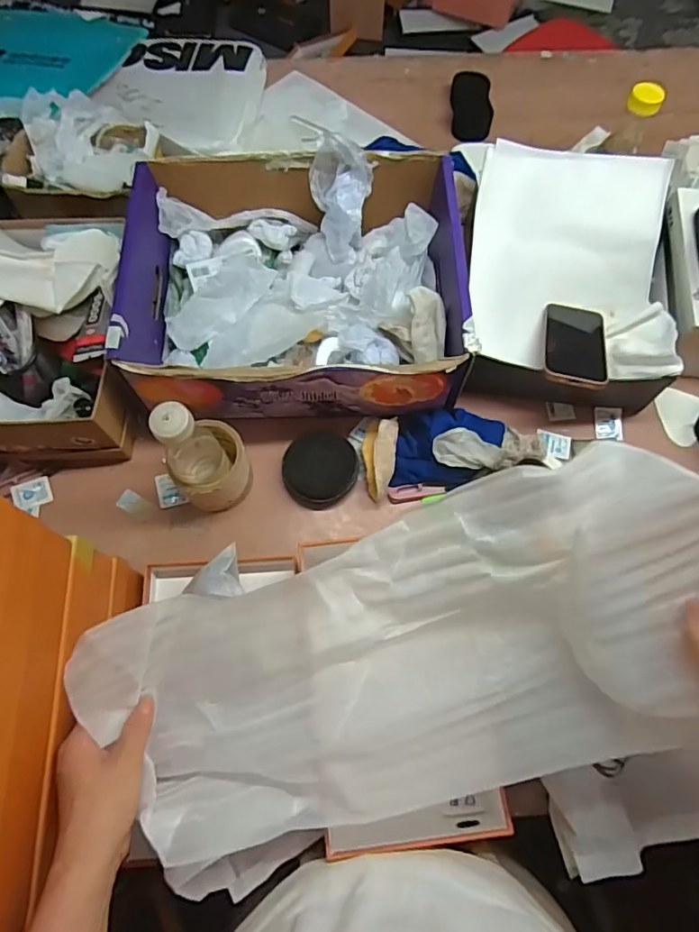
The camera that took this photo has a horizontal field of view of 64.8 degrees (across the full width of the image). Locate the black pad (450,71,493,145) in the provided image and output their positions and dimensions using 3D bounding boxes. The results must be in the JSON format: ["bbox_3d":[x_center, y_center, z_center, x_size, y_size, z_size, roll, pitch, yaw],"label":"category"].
[{"bbox_3d":[0.206,-0.608,0.928,0.063,0.031,0.123,2,69,1],"label":"black pad"}]

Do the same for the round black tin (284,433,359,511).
[{"bbox_3d":[-0.037,0.003,0.690,0.093,0.019,0.090,0,69,0],"label":"round black tin"}]

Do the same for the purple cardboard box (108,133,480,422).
[{"bbox_3d":[-0.070,-0.236,0.713,0.403,0.123,0.334,-2,69,-1],"label":"purple cardboard box"}]

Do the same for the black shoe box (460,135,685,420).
[{"bbox_3d":[0.282,-0.240,0.735,0.247,0.122,0.351,5,69,2],"label":"black shoe box"}]

